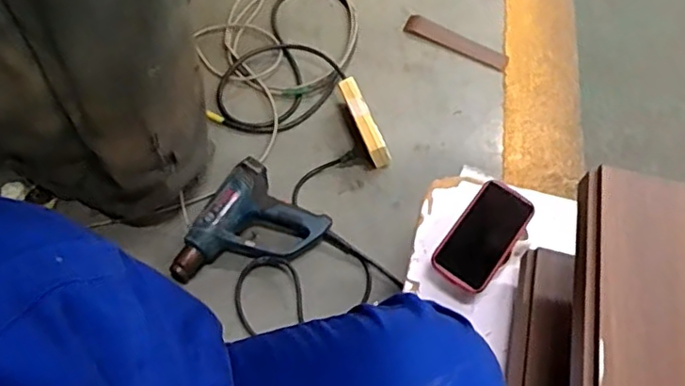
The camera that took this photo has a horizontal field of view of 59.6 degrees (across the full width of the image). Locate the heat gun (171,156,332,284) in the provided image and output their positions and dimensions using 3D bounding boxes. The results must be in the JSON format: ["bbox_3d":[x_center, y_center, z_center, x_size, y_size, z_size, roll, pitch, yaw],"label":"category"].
[{"bbox_3d":[-0.161,0.077,1.022,0.188,0.069,0.228,33,64,14],"label":"heat gun"}]

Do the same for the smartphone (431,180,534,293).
[{"bbox_3d":[0.200,0.056,0.835,0.080,0.015,0.167,35,71,18],"label":"smartphone"}]

